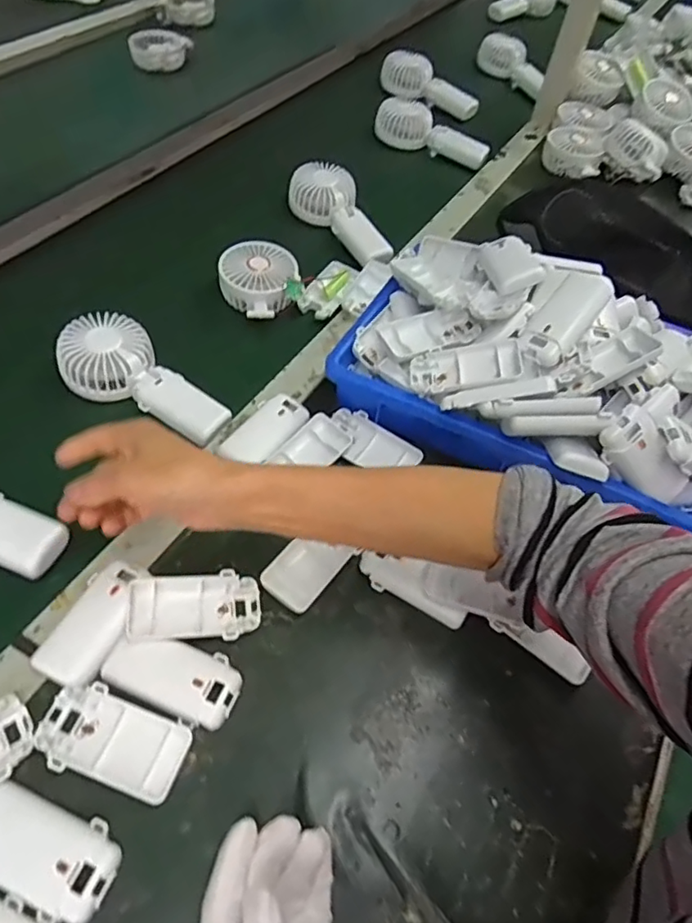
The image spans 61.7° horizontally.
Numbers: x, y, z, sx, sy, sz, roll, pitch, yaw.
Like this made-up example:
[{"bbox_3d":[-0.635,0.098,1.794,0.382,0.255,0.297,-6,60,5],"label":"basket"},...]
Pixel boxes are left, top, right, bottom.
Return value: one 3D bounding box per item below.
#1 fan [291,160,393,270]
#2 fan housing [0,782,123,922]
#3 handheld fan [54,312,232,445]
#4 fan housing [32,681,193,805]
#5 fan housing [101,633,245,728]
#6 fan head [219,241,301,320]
[{"bbox_3d":[-0.008,-0.321,0.744,0.084,0.049,0.184,-18,58,-18],"label":"fan"},{"bbox_3d":[-0.182,0.229,0.342,0.094,0.011,0.050,26,56,12],"label":"fan housing"},{"bbox_3d":[-0.192,-0.078,0.559,0.177,0.034,0.080,33,56,4],"label":"handheld fan"},{"bbox_3d":[-0.151,0.181,0.376,0.094,0.015,0.049,18,55,7],"label":"fan housing"},{"bbox_3d":[-0.118,0.150,0.405,0.089,0.019,0.049,24,56,11],"label":"fan housing"},{"bbox_3d":[-0.098,-0.203,0.657,0.086,0.042,0.093,-5,55,-9],"label":"fan head"}]

